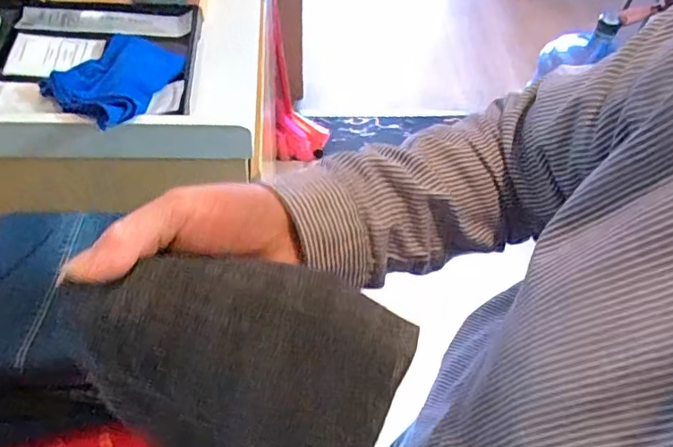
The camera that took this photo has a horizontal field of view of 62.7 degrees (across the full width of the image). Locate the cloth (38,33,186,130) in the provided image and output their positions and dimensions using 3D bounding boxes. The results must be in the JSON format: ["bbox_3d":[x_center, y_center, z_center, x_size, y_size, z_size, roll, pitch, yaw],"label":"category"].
[{"bbox_3d":[-0.242,-0.167,0.605,0.122,0.028,0.136,25,57,14],"label":"cloth"}]

